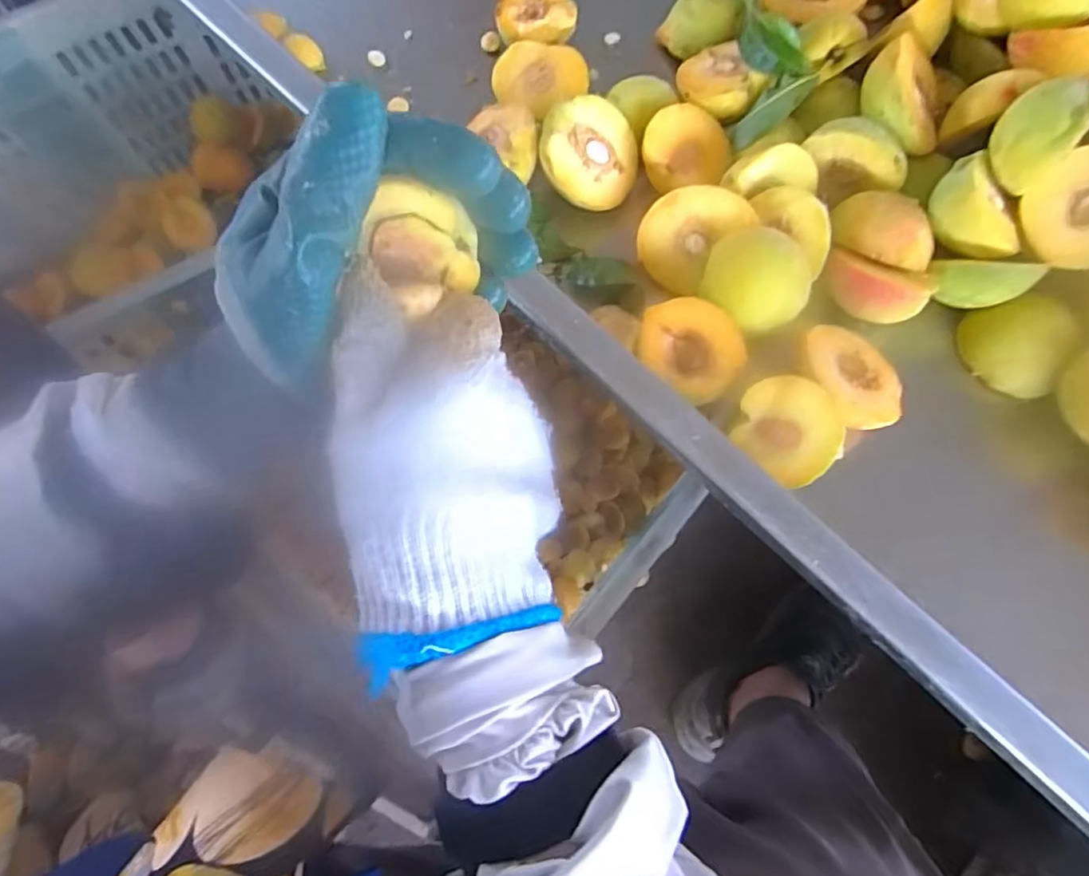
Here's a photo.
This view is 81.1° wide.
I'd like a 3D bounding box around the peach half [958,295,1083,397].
[{"bbox_3d":[0.272,-0.054,0.365,0.054,0.032,0.041,28,75,9],"label":"peach half"}]

